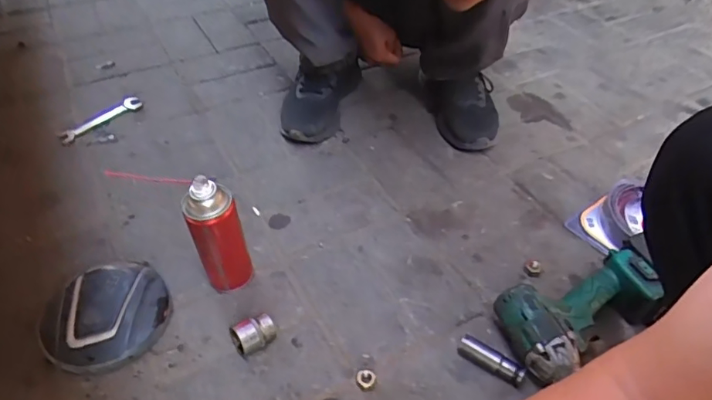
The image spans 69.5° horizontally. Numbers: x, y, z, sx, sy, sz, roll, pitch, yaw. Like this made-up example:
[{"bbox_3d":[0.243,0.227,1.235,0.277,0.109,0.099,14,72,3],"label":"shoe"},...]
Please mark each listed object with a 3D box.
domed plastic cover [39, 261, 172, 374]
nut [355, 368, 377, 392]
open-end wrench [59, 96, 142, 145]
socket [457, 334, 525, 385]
[{"bbox_3d":[-0.309,0.133,0.635,0.146,0.034,0.155,-24,51,-24],"label":"domed plastic cover"},{"bbox_3d":[0.012,0.208,0.594,0.023,0.007,0.025,1,45,-1],"label":"nut"},{"bbox_3d":[-0.463,-0.148,0.937,0.046,0.009,0.160,28,51,23],"label":"open-end wrench"},{"bbox_3d":[0.160,0.188,0.608,0.079,0.019,0.024,27,51,23],"label":"socket"}]

